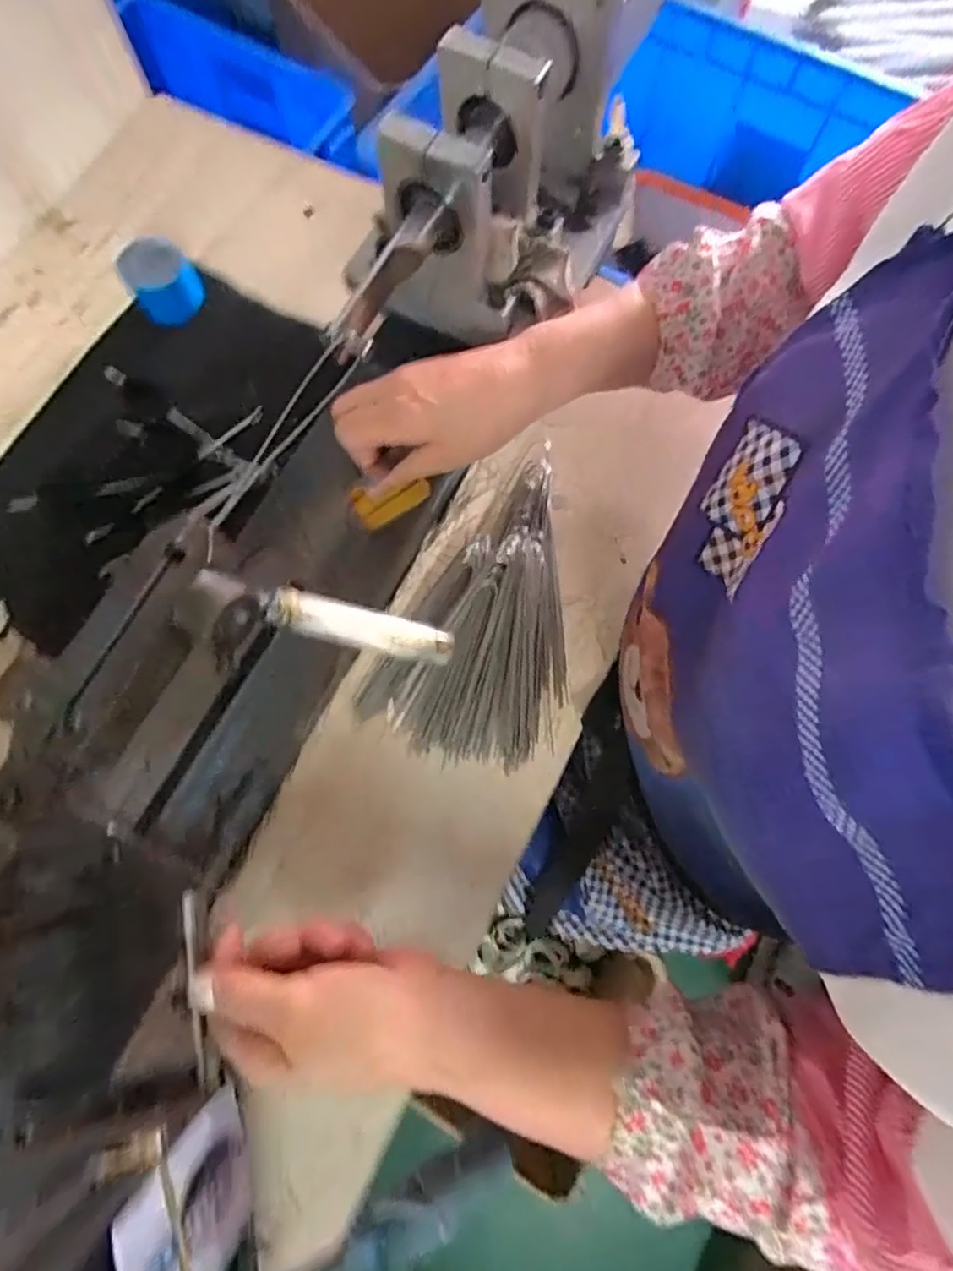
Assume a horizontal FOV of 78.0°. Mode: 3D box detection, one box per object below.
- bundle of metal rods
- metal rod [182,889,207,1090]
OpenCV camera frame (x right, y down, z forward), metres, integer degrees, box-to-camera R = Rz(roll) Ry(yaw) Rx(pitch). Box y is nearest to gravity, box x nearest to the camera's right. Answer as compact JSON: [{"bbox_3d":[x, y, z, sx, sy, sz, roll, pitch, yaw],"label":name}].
[{"bbox_3d":[0.020,-0.021,0.414,0.125,0.025,0.225,25,77,7],"label":"bundle of metal rods"},{"bbox_3d":[-0.138,0.170,0.288,0.006,0.008,0.085,-15,69,-3],"label":"metal rod"}]

